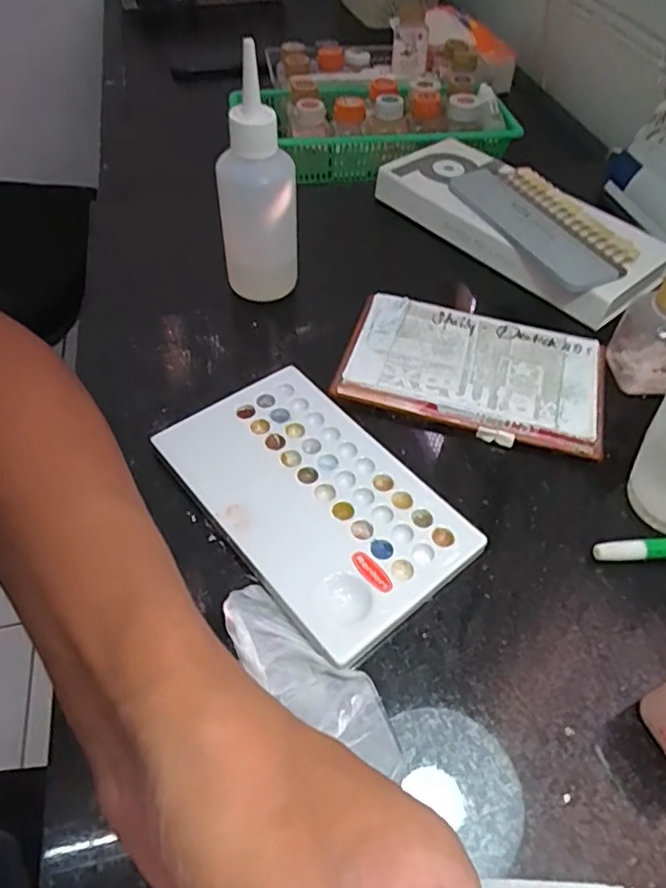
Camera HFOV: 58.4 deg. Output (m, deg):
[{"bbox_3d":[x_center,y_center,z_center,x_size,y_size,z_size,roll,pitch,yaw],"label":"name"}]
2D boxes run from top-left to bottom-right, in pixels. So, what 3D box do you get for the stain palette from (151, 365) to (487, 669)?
[{"bbox_3d":[-0.010,0.026,0.300,0.093,0.013,0.152,-33,61,-25],"label":"stain palette"}]

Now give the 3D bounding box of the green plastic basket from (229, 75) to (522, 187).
[{"bbox_3d":[0.044,-0.341,0.644,0.284,0.065,0.105,-6,51,-8],"label":"green plastic basket"}]

